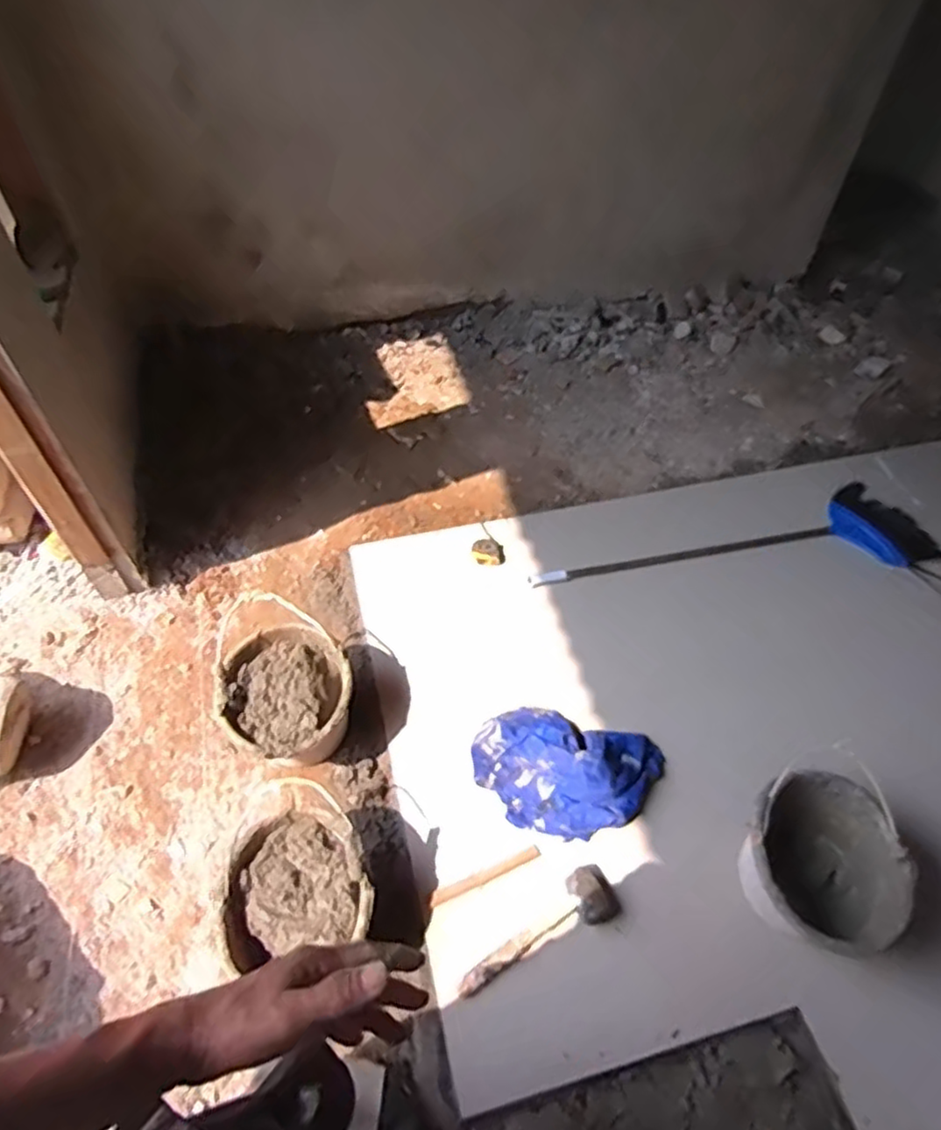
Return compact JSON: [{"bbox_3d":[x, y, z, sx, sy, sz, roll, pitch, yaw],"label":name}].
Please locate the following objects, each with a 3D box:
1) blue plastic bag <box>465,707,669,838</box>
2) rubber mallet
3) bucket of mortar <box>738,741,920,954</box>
[{"bbox_3d":[0.196,0.421,1.390,0.389,0.062,0.261,12,53,8],"label":"blue plastic bag"},{"bbox_3d":[0.133,0.667,1.200,0.328,0.066,0.099,-31,59,-23],"label":"rubber mallet"},{"bbox_3d":[0.616,0.535,1.208,0.280,0.227,0.253,-35,60,-25],"label":"bucket of mortar"}]

